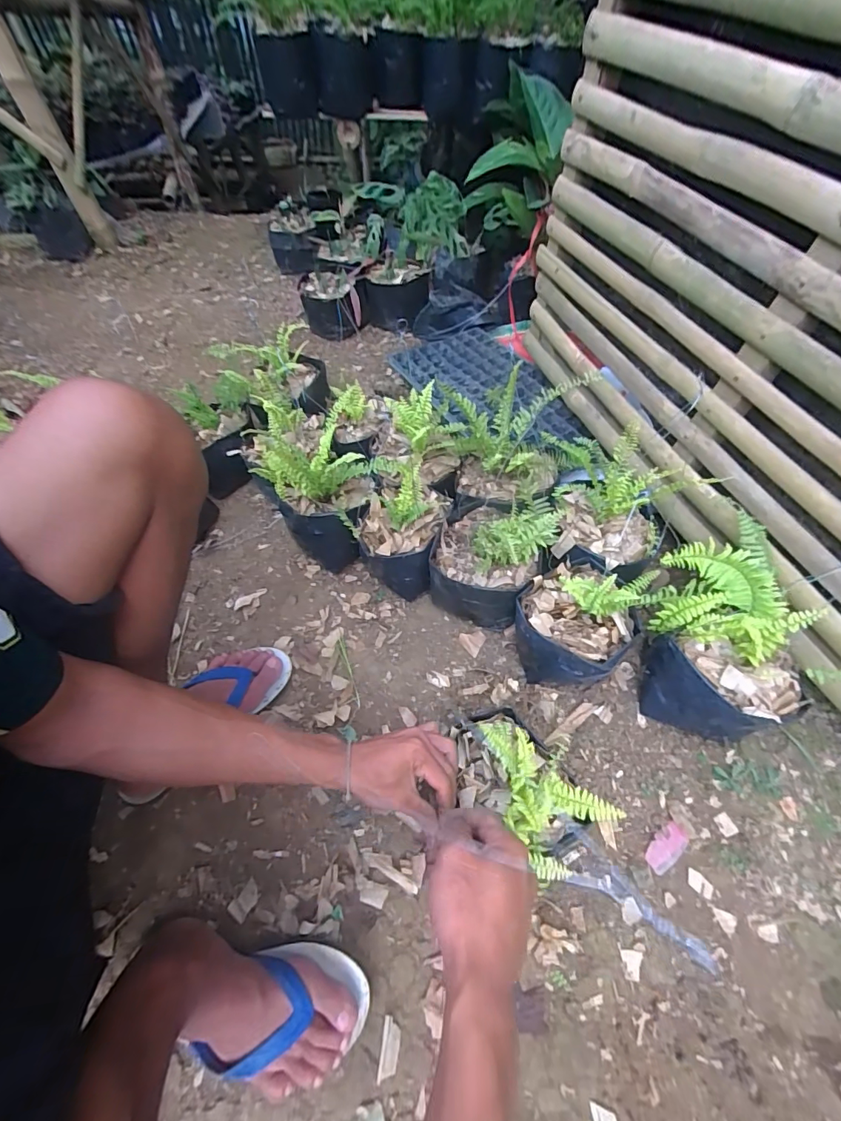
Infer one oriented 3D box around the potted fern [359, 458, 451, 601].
[{"bbox_3d":[-0.030,-0.046,0.728,0.130,0.164,0.167,16,57,9],"label":"potted fern"}]

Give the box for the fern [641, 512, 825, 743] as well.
[{"bbox_3d":[0.382,0.102,0.555,0.174,0.216,0.186,-17,58,-13],"label":"fern"}]

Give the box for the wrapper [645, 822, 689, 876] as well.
[{"bbox_3d":[0.302,0.353,0.551,0.060,0.005,0.031,-31,62,-21],"label":"wrapper"}]

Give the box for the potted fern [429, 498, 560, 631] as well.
[{"bbox_3d":[0.103,-0.010,0.680,0.155,0.176,0.173,17,57,9],"label":"potted fern"}]

